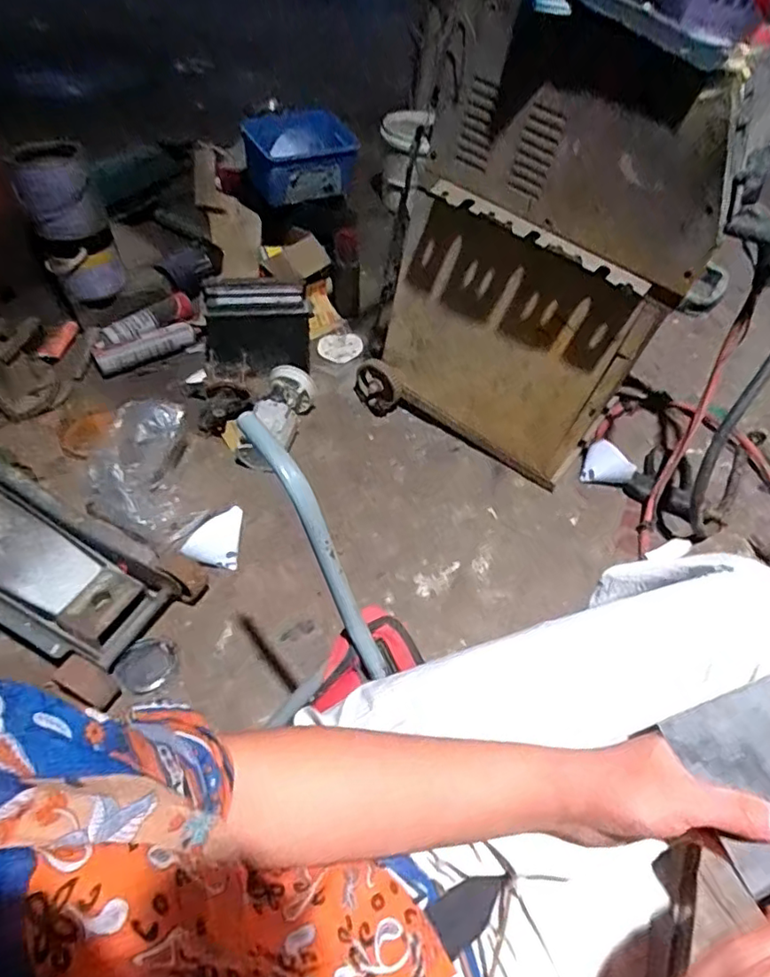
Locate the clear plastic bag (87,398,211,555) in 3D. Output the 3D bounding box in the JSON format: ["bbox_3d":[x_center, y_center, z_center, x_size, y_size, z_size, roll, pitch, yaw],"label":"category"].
[{"bbox_3d":[-0.457,-0.028,1.102,0.218,0.161,0.259,-24,55,-23],"label":"clear plastic bag"}]

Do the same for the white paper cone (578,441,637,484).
[{"bbox_3d":[0.481,-0.053,1.249,0.102,0.071,0.078,9,49,3],"label":"white paper cone"}]

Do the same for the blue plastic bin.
[{"bbox_3d":[-0.211,-0.840,1.477,0.272,0.187,0.193,-4,50,-7],"label":"blue plastic bin"}]

